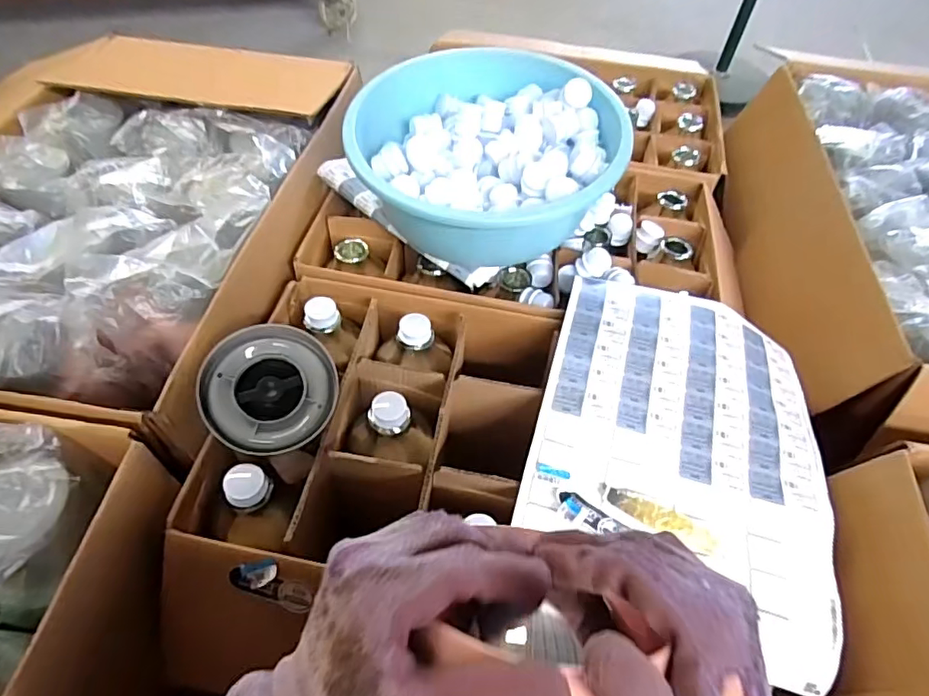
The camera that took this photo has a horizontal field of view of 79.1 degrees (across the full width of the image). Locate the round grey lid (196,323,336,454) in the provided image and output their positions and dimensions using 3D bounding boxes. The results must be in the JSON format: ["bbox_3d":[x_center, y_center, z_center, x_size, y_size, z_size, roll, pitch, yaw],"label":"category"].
[{"bbox_3d":[-0.206,0.044,0.598,0.135,0.016,0.131,7,81,-16],"label":"round grey lid"}]

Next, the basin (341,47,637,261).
[{"bbox_3d":[0.028,-0.261,0.801,0.345,0.174,0.345,2,52,-3],"label":"basin"}]

